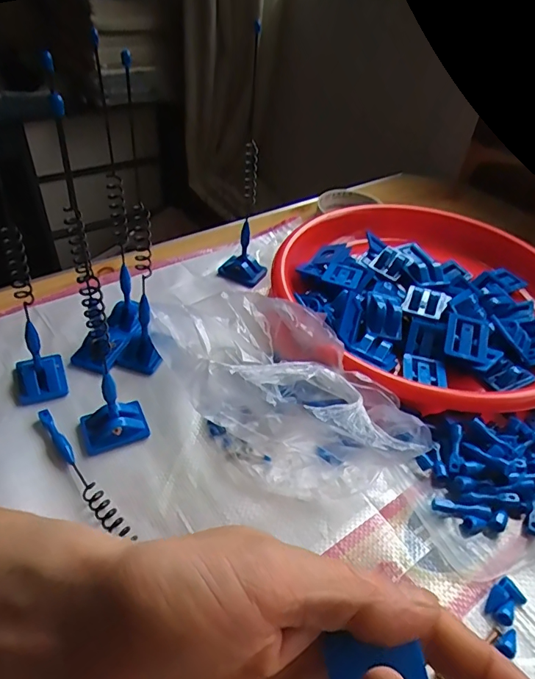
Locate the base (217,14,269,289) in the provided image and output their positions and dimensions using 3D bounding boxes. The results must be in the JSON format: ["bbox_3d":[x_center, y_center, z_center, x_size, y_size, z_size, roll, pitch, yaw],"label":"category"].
[{"bbox_3d":[-0.018,-0.150,0.432,0.046,0.218,0.038,3,42,-3],"label":"base"}]

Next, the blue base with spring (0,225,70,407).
[{"bbox_3d":[-0.175,-0.014,0.336,0.035,0.134,0.040,-17,47,-23],"label":"blue base with spring"}]

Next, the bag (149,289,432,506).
[{"bbox_3d":[0.000,0.025,0.352,0.113,0.061,0.233,-31,53,-33],"label":"bag"}]

